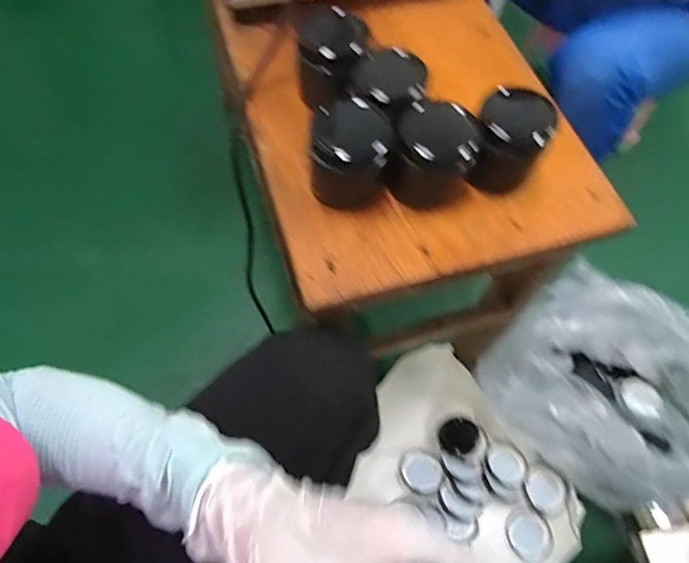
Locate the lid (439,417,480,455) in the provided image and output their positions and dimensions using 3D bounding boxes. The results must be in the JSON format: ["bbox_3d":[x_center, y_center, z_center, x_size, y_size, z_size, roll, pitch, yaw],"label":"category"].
[{"bbox_3d":[0.183,0.246,0.778,0.060,0.005,0.052,-38,61,-1],"label":"lid"}]

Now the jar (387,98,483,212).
[{"bbox_3d":[0.076,-0.103,0.412,0.064,0.067,0.058,17,65,7],"label":"jar"}]

